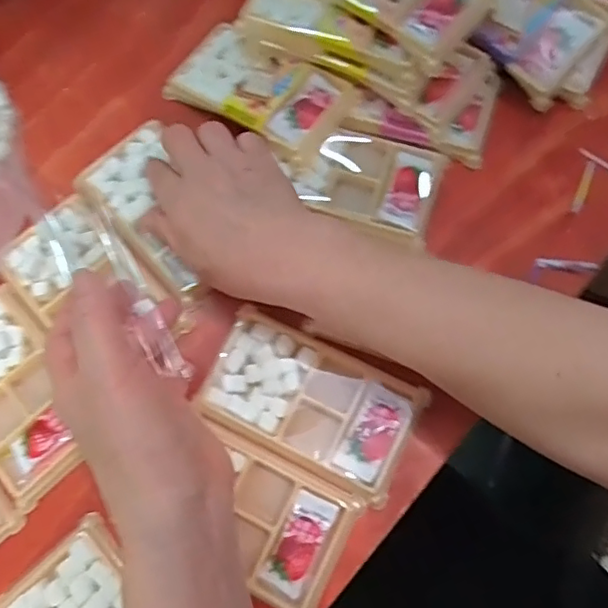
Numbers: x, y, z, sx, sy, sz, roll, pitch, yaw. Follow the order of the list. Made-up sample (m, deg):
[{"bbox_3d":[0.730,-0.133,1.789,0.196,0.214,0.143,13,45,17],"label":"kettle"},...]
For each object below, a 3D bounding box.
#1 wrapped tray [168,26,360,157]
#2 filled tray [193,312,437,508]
[{"bbox_3d":[-0.035,-0.160,0.432,0.131,0.023,0.068,32,77,12],"label":"wrapped tray"},{"bbox_3d":[0.004,0.059,0.373,0.133,0.013,0.080,26,76,10],"label":"filled tray"}]

